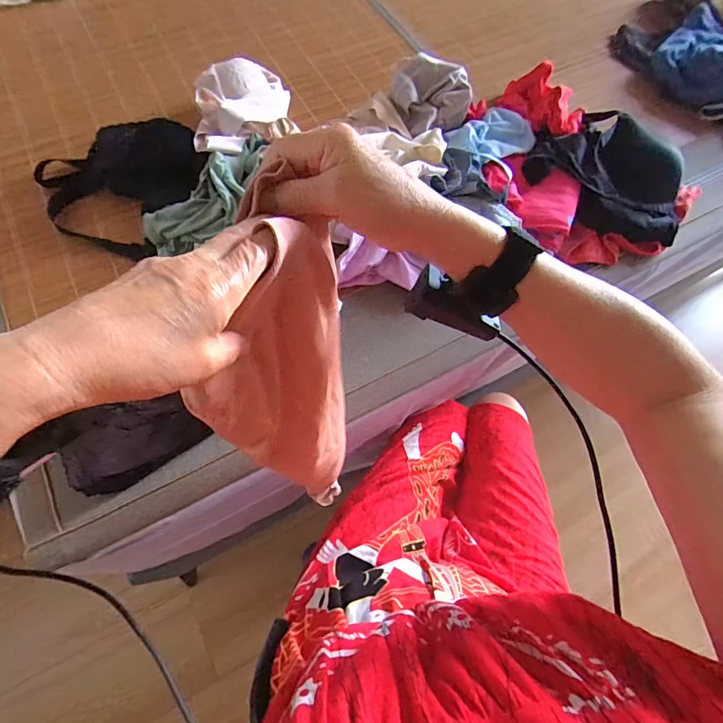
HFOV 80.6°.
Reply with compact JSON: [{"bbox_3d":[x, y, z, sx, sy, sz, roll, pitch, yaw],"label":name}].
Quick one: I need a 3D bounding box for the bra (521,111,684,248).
[{"bbox_3d":[0.401,-0.293,0.683,0.159,0.074,0.247,-30,72,-14],"label":"bra"}]

